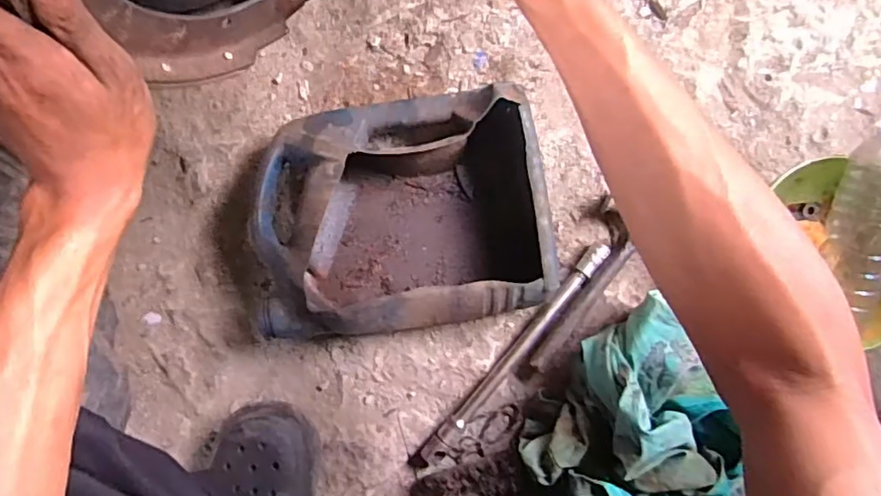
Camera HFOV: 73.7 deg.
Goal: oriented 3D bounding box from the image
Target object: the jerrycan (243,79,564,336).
[{"bbox_3d":[-0.043,-0.036,0.637,0.297,0.089,0.236,-9,86,2],"label":"jerrycan"}]

